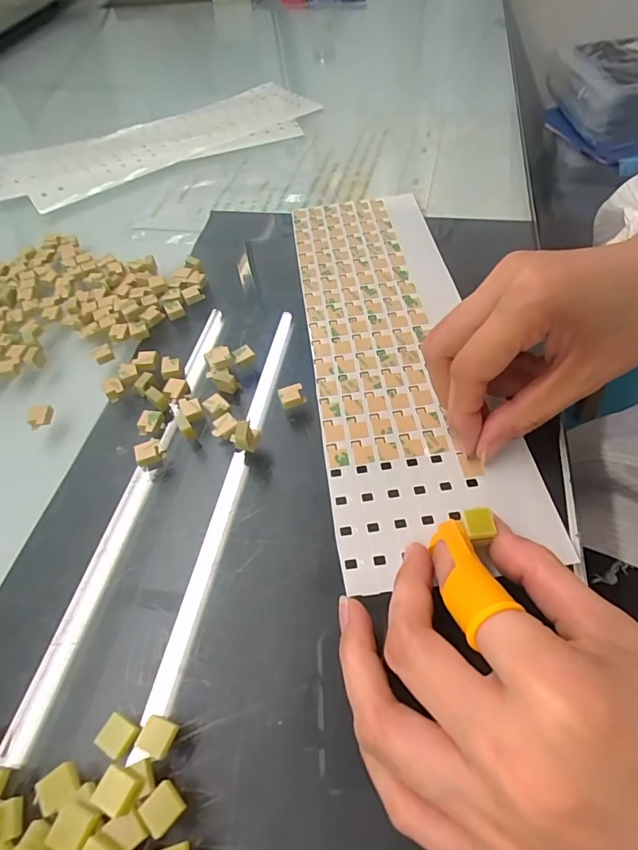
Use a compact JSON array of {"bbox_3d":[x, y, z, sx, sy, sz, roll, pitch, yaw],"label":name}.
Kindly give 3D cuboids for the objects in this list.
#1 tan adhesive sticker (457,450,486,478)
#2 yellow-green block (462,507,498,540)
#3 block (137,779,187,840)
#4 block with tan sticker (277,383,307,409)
[{"bbox_3d":[0.070,0.018,0.207,0.010,0.004,0.012,-8,54,-2],"label":"tan adhesive sticker"},{"bbox_3d":[0.061,0.038,0.171,0.010,0.004,0.011,-5,54,0],"label":"yellow-green block"},{"bbox_3d":[-0.049,0.121,0.141,0.011,0.004,0.011,35,63,25],"label":"block"},{"bbox_3d":[-0.014,-0.015,0.235,0.013,0.007,0.010,-19,55,-8],"label":"block with tan sticker"}]

